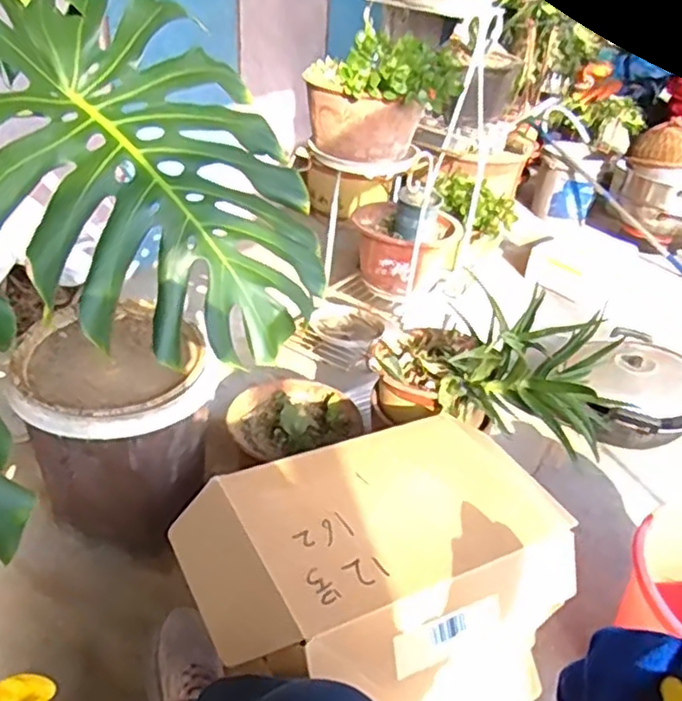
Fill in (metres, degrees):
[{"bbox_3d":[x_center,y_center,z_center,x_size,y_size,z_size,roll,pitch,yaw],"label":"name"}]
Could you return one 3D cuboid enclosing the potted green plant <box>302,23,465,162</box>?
[{"bbox_3d":[0.069,-0.498,1.312,0.269,0.201,0.250,-1,33,-9],"label":"potted green plant"}]

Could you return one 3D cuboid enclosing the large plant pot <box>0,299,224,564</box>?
[{"bbox_3d":[-0.353,0.136,1.075,0.262,0.313,0.257,4,32,-2],"label":"large plant pot"}]

